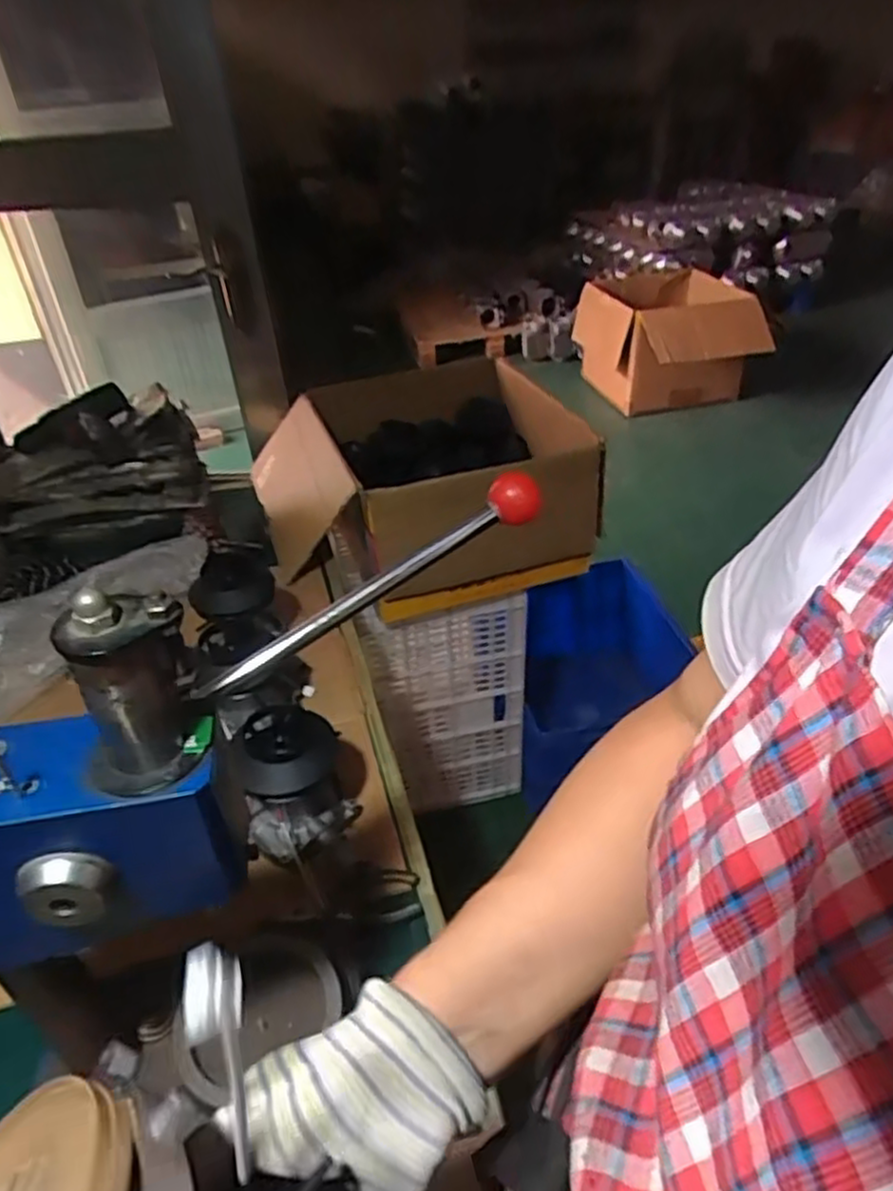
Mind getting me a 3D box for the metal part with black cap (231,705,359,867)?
[{"bbox_3d":[-0.154,0.184,0.754,0.109,0.132,0.111,-11,37,-10],"label":"metal part with black cap"}]

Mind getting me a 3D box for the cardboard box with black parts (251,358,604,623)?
[{"bbox_3d":[-0.067,-0.225,1.352,0.517,0.229,0.469,-14,37,-12],"label":"cardboard box with black parts"}]

